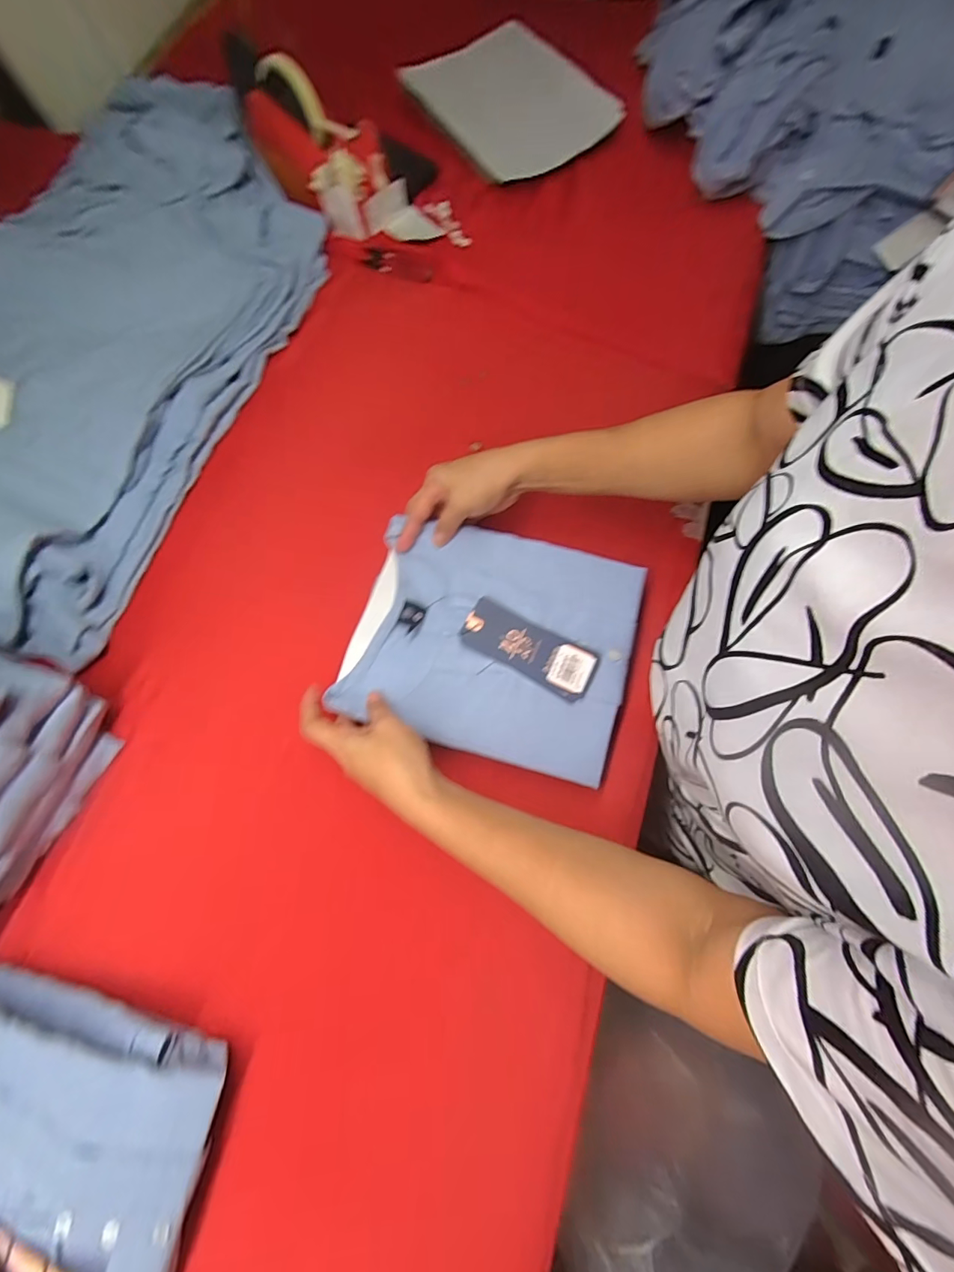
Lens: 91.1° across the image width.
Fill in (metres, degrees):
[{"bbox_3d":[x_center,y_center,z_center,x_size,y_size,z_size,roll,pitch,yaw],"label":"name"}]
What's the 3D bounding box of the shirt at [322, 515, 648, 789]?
[{"bbox_3d":[0.012,0.001,0.430,0.245,0.035,0.206,17,78,3],"label":"shirt"}]

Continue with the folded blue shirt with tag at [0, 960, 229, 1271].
[{"bbox_3d":[-0.332,0.392,0.345,0.253,0.052,0.218,11,77,2],"label":"folded blue shirt with tag"}]

